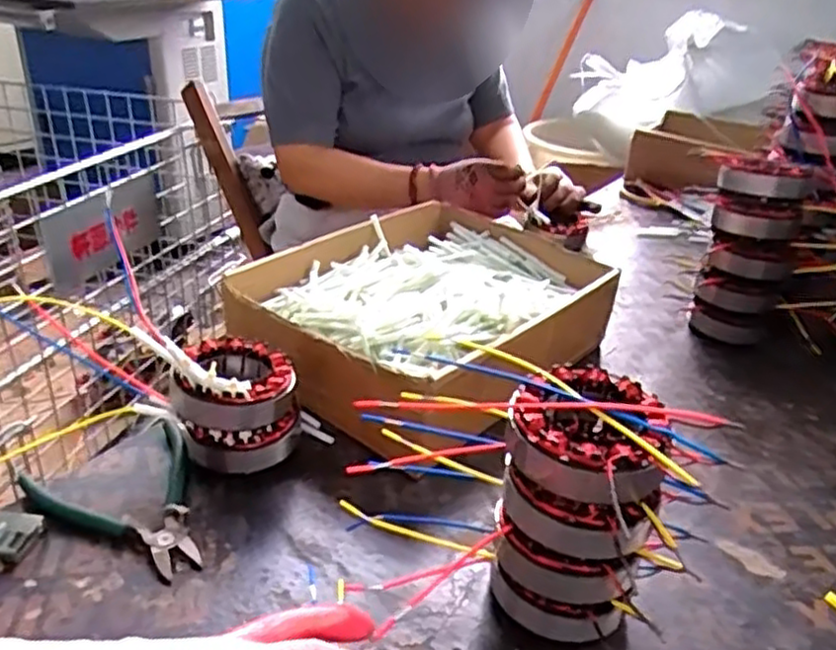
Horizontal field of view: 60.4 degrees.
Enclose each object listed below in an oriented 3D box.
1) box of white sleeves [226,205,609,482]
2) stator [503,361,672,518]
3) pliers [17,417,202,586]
[{"bbox_3d":[0.014,-0.014,0.705,0.246,0.099,0.338,25,36,34],"label":"box of white sleeves"},{"bbox_3d":[0.092,0.062,0.395,0.082,0.045,0.089,6,29,6],"label":"stator"},{"bbox_3d":[-0.198,0.124,0.507,0.105,0.026,0.138,-23,38,-38],"label":"pliers"}]

